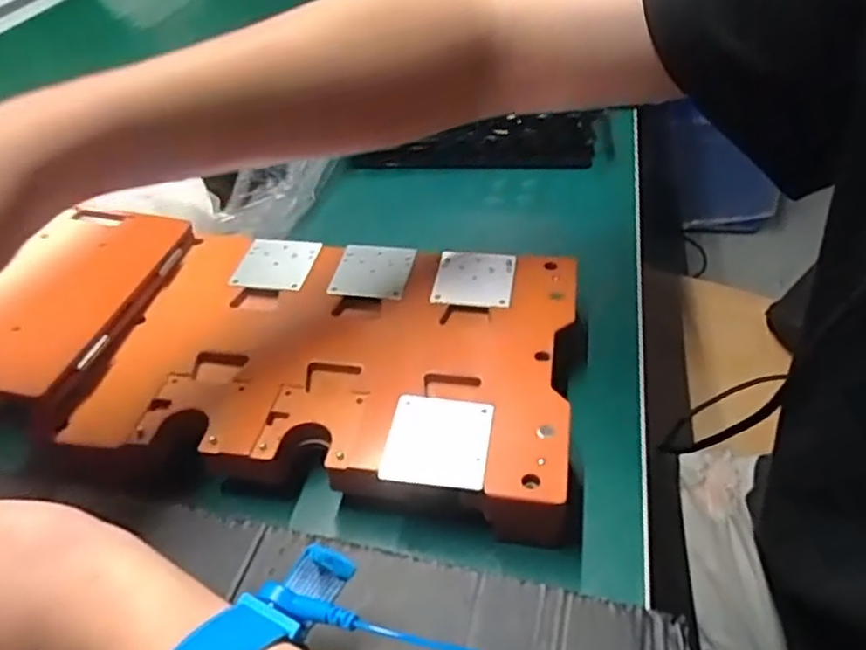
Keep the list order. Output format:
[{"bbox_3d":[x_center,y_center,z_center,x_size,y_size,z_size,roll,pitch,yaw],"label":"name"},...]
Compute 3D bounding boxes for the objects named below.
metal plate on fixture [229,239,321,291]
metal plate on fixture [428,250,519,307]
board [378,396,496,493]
[{"bbox_3d":[-0.095,-0.037,0.422,0.045,0.004,0.043,6,46,9],"label":"metal plate on fixture"},{"bbox_3d":[0.024,-0.027,0.403,0.044,0.009,0.043,4,41,9],"label":"metal plate on fixture"},{"bbox_3d":[0.002,0.050,0.312,0.046,0.005,0.046,3,41,9],"label":"board"}]

